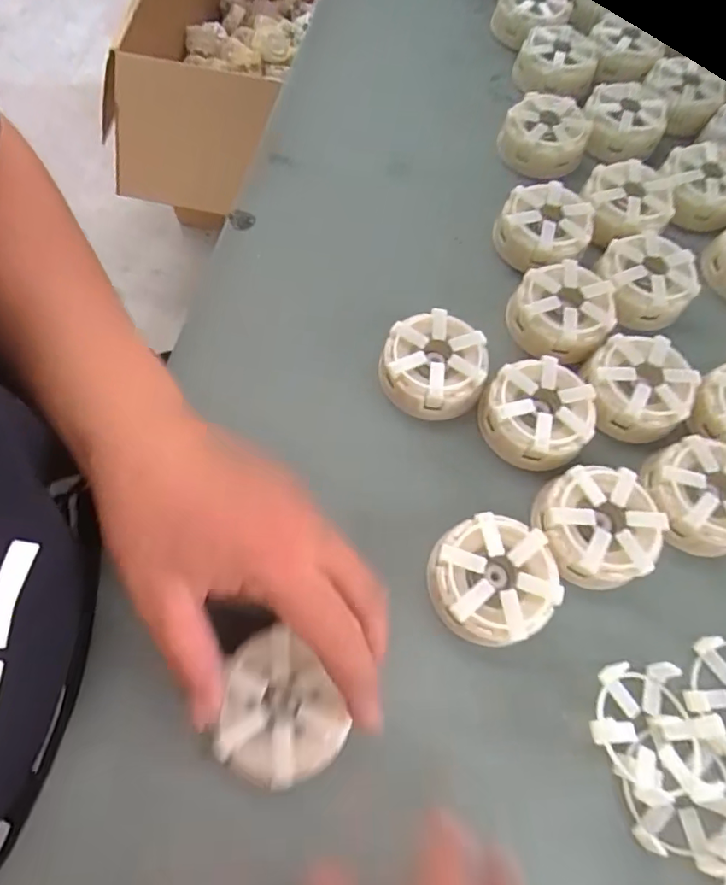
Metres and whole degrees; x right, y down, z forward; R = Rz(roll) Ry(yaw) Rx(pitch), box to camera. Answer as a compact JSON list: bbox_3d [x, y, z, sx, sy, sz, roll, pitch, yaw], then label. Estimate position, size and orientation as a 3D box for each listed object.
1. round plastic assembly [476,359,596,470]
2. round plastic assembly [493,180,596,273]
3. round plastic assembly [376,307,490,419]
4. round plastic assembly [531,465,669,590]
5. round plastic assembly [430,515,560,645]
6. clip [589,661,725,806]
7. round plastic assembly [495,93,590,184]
[{"bbox_3d":[0.098,-0.016,0.308,0.060,0.031,0.057,1,67,-2],"label":"round plastic assembly"},{"bbox_3d":[0.118,-0.140,0.351,0.056,0.023,0.057,35,70,12],"label":"round plastic assembly"},{"bbox_3d":[0.041,-0.045,0.318,0.059,0.030,0.055,1,67,-2],"label":"round plastic assembly"},{"bbox_3d":[0.124,0.044,0.283,0.056,0.026,0.060,1,67,-2],"label":"round plastic assembly"},{"bbox_3d":[0.065,0.069,0.272,0.060,0.028,0.059,1,67,-2],"label":"round plastic assembly"},{"bbox_3d":[0.135,0.132,0.249,0.061,0.022,0.054,1,67,-1],"label":"clip"},{"bbox_3d":[0.133,-0.226,0.395,0.059,0.027,0.056,1,67,-2],"label":"round plastic assembly"}]

